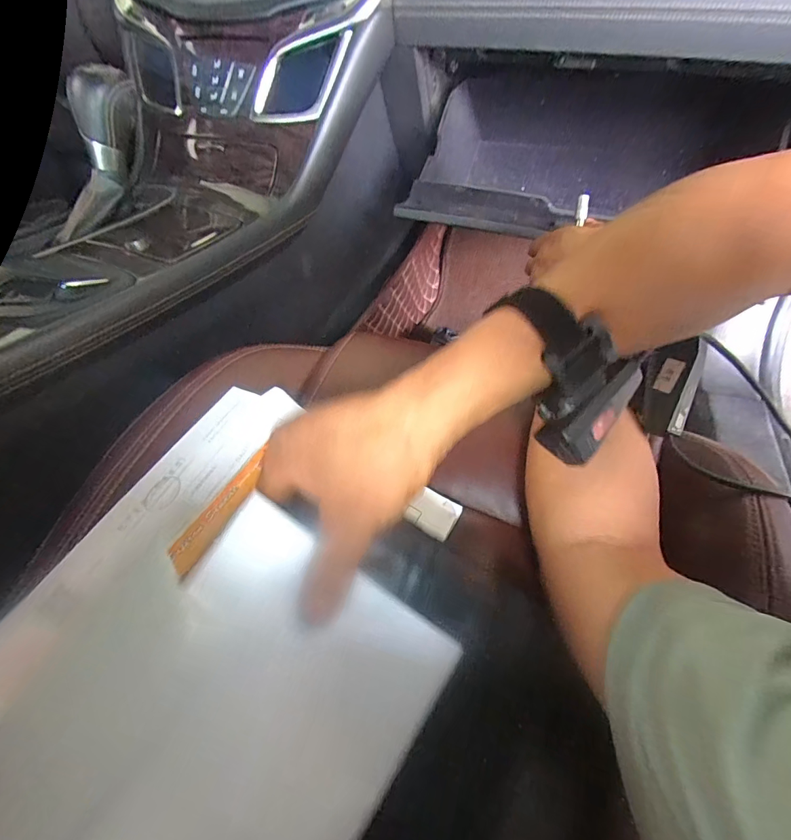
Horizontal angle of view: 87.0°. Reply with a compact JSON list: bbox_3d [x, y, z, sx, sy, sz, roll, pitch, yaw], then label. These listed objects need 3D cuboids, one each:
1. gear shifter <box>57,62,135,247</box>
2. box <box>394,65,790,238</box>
[{"bbox_3d":[-0.311,-0.270,0.432,0.048,0.174,0.051,26,15,24],"label":"gear shifter"},{"bbox_3d":[0.241,-0.319,0.491,0.399,0.159,0.259,21,49,20],"label":"box"}]

